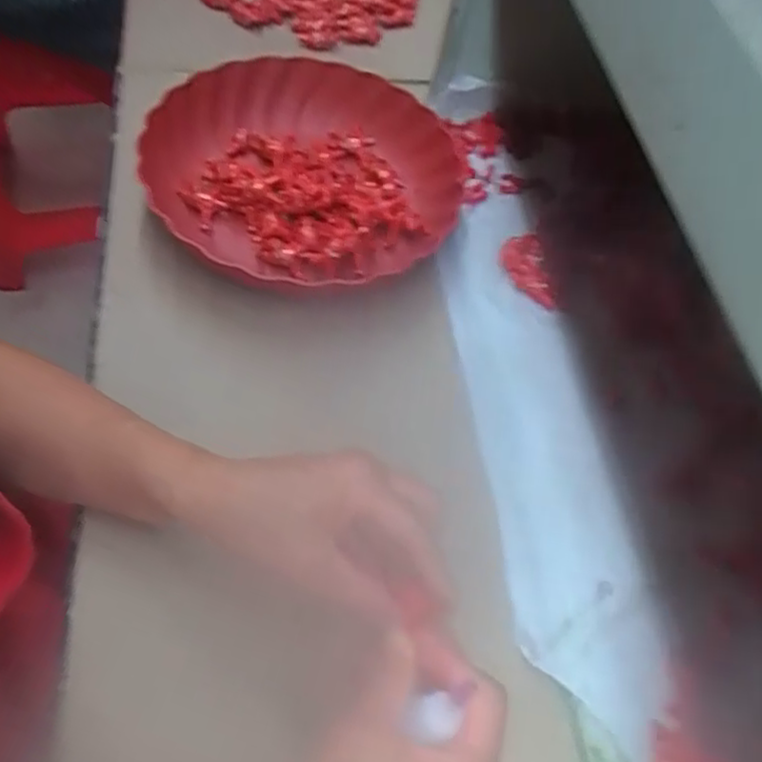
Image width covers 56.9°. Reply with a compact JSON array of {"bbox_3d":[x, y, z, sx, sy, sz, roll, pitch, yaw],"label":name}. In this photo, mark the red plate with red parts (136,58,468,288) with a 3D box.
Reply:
[{"bbox_3d":[-0.059,-0.161,0.553,0.237,0.053,0.228,-18,61,-16],"label":"red plate with red parts"}]

